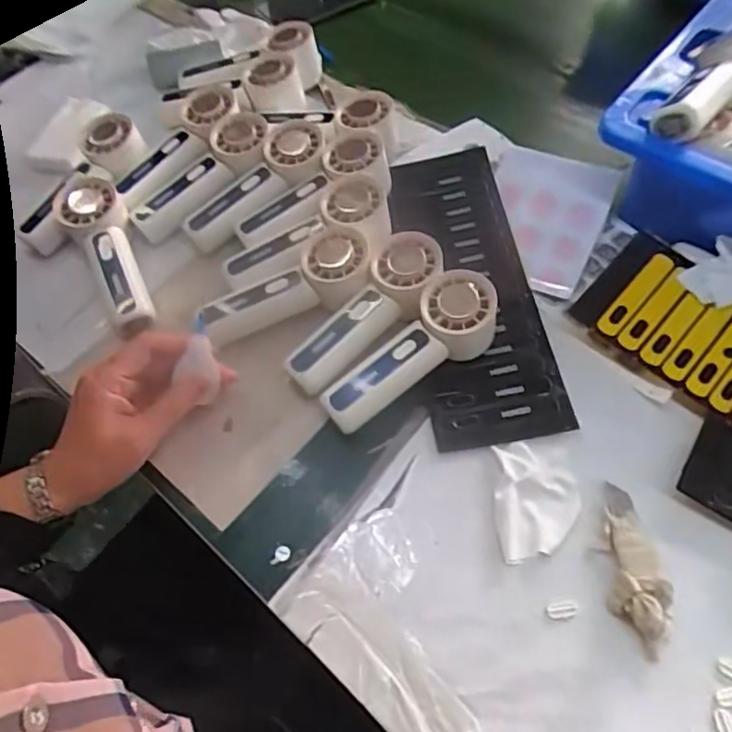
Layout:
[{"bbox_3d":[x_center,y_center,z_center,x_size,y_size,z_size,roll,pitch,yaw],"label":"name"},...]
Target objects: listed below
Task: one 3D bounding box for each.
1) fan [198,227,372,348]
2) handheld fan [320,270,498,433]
[{"bbox_3d":[-0.069,-0.070,0.517,0.156,0.038,0.065,-21,57,18],"label":"fan"},{"bbox_3d":[0.037,-0.007,0.480,0.158,0.052,0.057,-40,63,-4],"label":"handheld fan"}]

